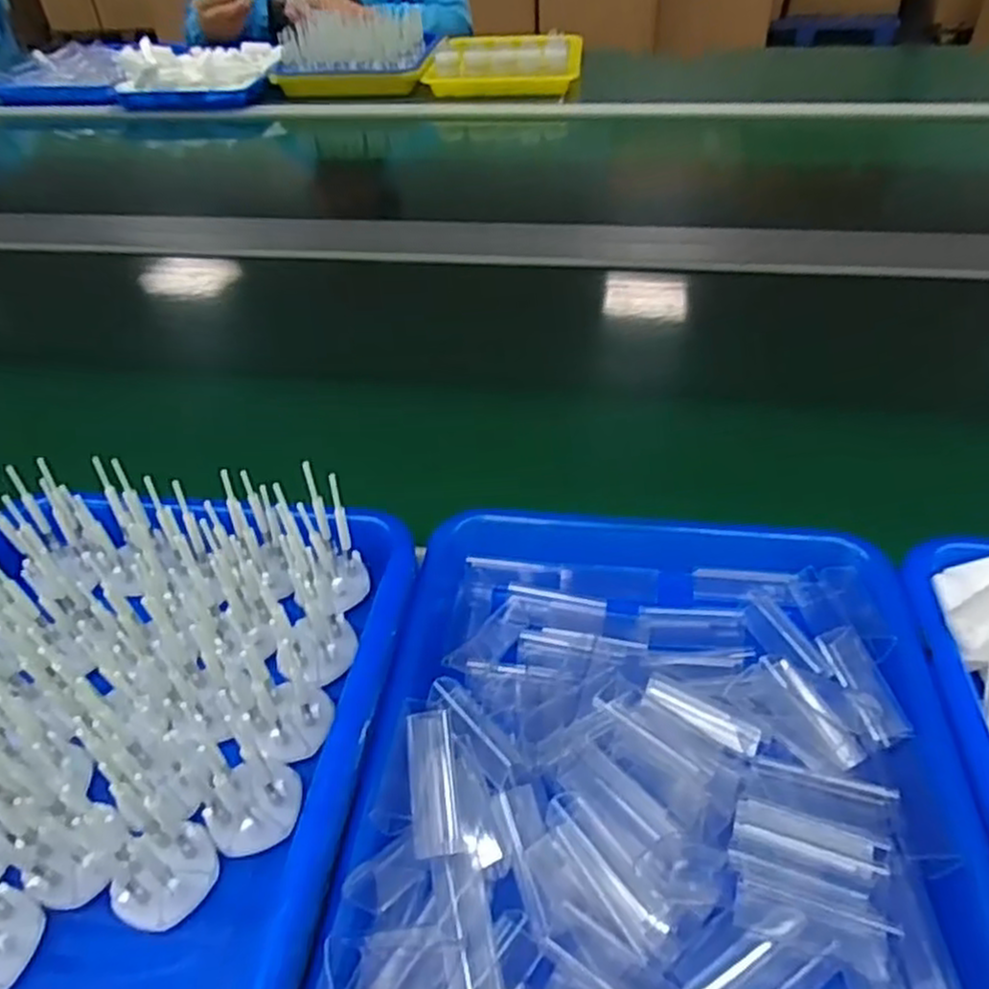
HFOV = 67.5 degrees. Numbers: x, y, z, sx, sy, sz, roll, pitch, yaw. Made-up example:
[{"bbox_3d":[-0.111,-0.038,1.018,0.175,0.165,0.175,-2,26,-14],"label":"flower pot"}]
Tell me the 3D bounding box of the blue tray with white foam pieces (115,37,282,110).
[{"bbox_3d":[-0.491,-0.688,1.214,0.273,0.061,0.134,0,43,4],"label":"blue tray with white foam pieces"}]

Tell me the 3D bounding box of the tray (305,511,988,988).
[{"bbox_3d":[0.069,0.136,0.323,0.247,0.047,0.326,3,44,8],"label":"tray"}]

